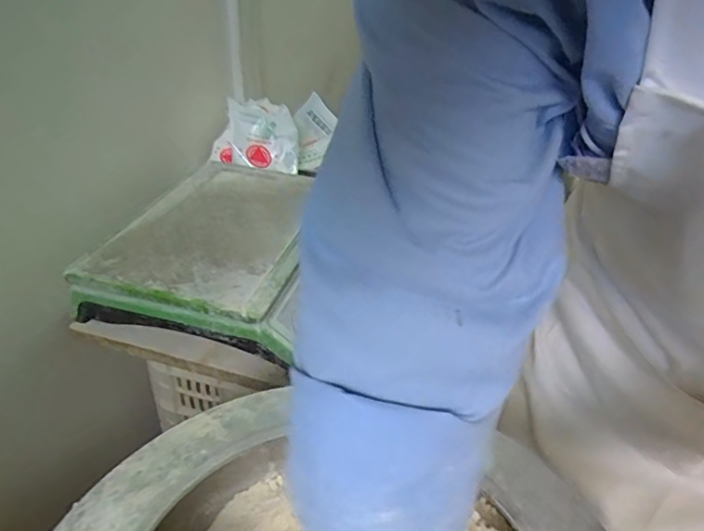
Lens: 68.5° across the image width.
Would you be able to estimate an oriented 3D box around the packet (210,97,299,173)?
[{"bbox_3d":[-0.160,-0.211,0.841,0.136,0.088,0.105,-11,36,-17],"label":"packet"}]

